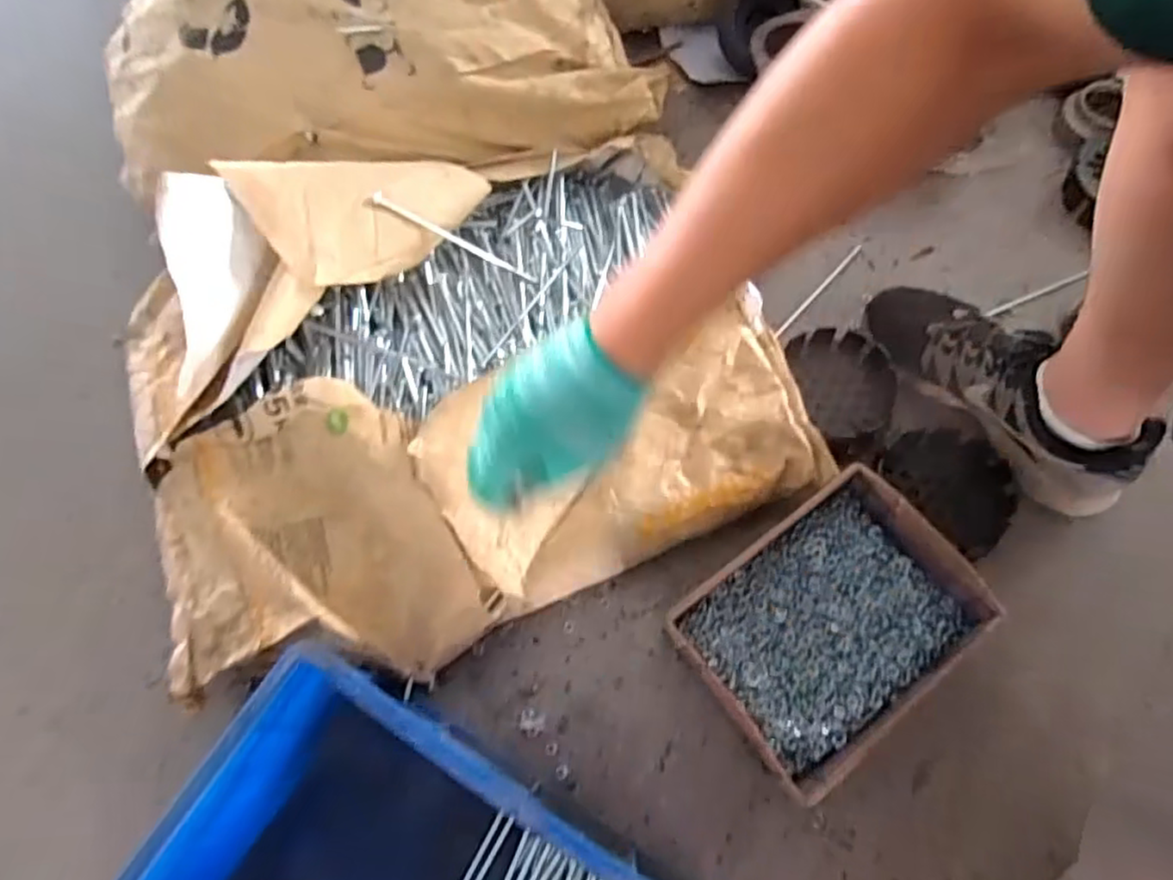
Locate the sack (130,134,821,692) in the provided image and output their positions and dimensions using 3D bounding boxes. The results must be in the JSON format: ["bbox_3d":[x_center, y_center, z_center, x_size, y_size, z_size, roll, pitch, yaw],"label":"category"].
[{"bbox_3d":[-0.123,-0.071,0.628,0.610,0.175,0.464,-20,68,-5],"label":"sack"}]

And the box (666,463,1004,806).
[{"bbox_3d":[0.210,0.157,0.586,0.233,0.063,0.178,-37,70,-12],"label":"box"}]

